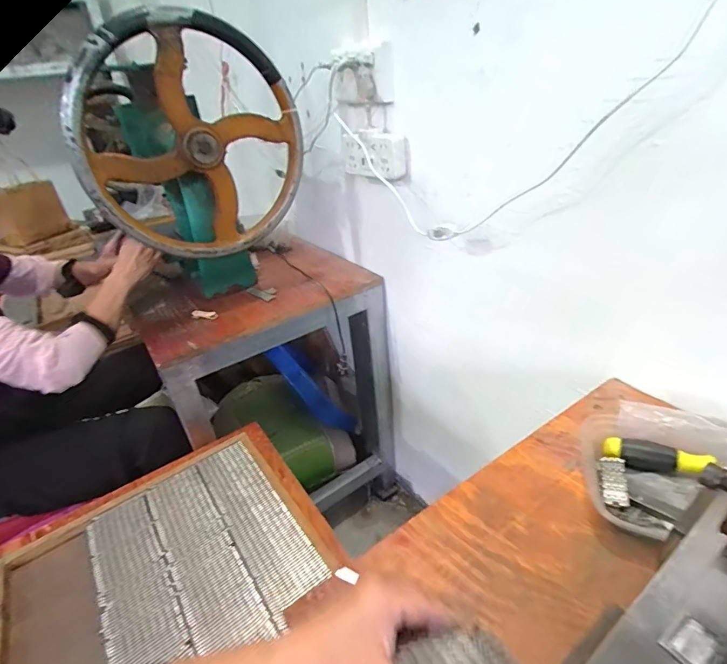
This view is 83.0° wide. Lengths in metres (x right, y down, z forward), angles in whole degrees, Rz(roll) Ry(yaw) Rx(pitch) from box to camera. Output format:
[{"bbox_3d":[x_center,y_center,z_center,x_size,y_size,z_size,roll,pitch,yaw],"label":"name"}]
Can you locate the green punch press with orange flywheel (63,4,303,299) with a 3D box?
[{"bbox_3d":[-0.377,-0.329,0.877,0.376,0.509,0.400,-25,36,-28],"label":"green punch press with orange flywheel"}]

